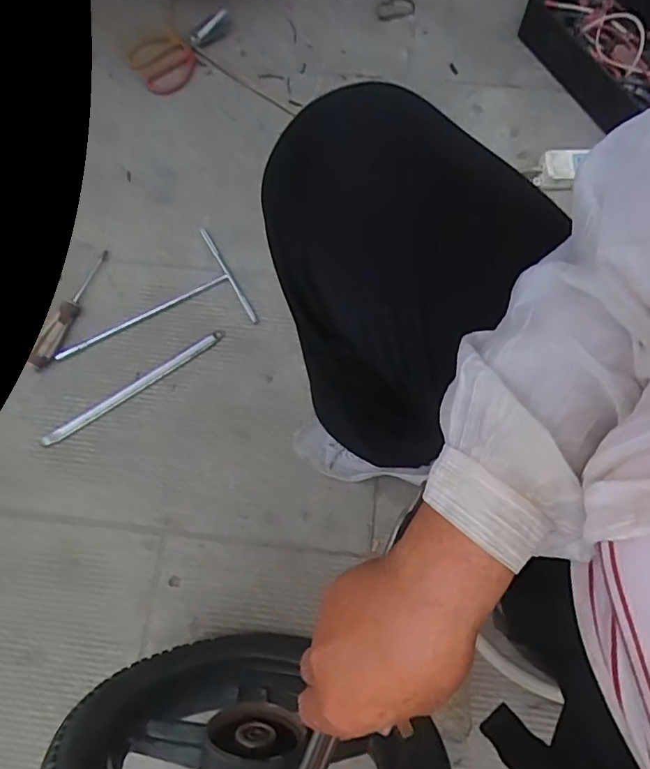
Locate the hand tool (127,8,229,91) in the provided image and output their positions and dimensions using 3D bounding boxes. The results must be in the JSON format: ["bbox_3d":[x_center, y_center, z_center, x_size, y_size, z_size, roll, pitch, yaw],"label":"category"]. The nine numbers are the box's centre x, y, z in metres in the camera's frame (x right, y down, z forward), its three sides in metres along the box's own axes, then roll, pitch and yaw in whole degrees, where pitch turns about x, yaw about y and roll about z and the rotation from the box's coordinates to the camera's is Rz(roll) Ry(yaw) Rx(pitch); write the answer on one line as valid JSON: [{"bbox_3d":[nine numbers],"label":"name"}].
[{"bbox_3d":[-0.233,-0.573,0.905,0.195,0.031,0.092,-33,76,-8],"label":"hand tool"}]

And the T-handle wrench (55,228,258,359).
[{"bbox_3d":[-0.266,-0.102,0.797,0.282,0.008,0.169,-29,75,-7],"label":"T-handle wrench"}]

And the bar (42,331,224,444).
[{"bbox_3d":[-0.279,0.003,0.777,0.293,0.010,0.022,-32,76,-8],"label":"bar"}]

